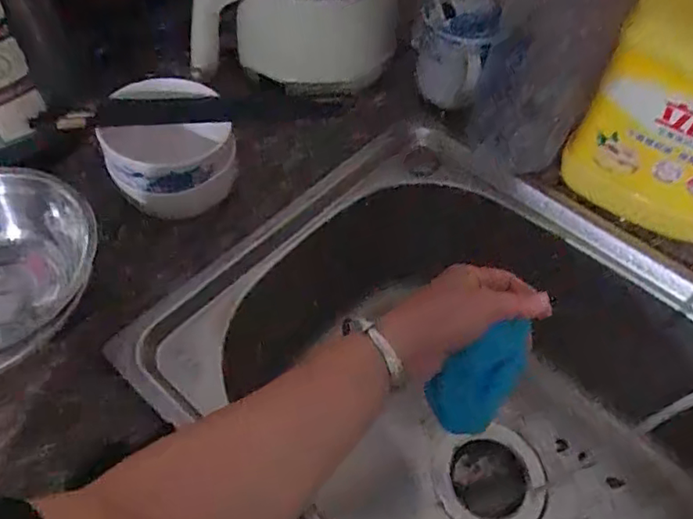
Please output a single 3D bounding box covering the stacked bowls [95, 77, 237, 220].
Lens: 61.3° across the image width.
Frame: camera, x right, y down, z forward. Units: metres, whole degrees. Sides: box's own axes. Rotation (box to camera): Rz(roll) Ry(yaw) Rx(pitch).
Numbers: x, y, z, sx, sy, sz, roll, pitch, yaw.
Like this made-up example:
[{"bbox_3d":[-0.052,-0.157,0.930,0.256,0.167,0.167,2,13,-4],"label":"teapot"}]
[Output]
[{"bbox_3d":[-0.145,-0.088,0.491,0.096,0.086,0.101,2,52,-3],"label":"stacked bowls"}]

